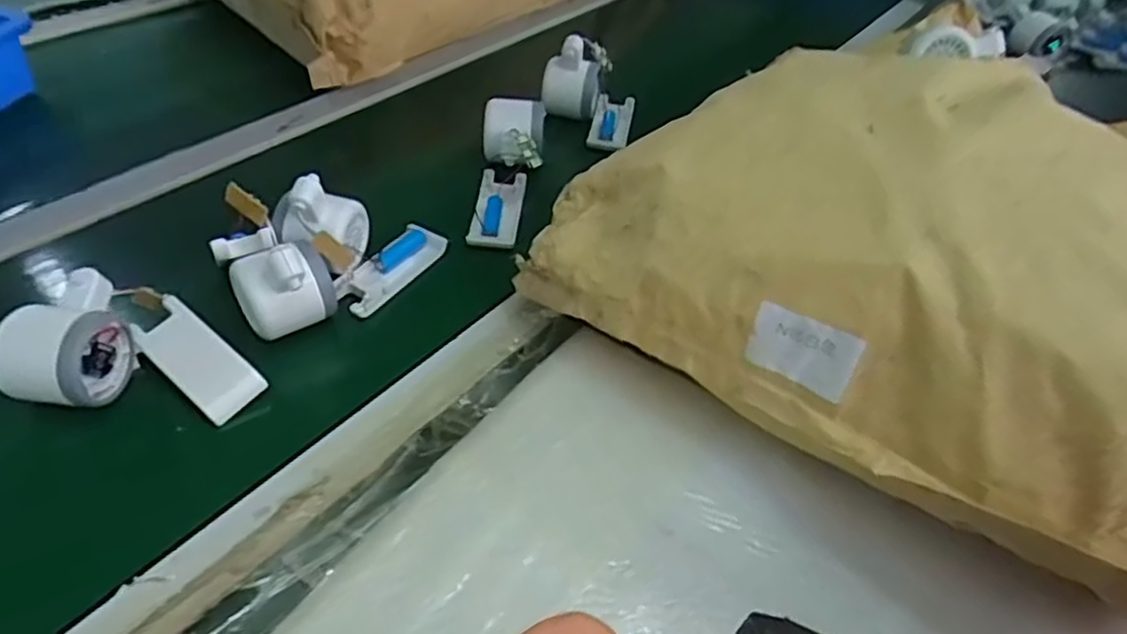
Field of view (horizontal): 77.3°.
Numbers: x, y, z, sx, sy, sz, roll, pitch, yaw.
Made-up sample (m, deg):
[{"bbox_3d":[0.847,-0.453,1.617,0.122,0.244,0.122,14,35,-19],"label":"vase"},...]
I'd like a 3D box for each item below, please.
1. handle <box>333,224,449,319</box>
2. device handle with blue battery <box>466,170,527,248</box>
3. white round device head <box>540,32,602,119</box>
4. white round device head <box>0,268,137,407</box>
[{"bbox_3d":[-0.134,-0.038,0.546,0.041,0.012,0.101,27,47,19],"label":"handle"},{"bbox_3d":[-0.057,-0.094,0.612,0.040,0.009,0.107,6,44,-2],"label":"device handle with blue battery"},{"bbox_3d":[0.009,-0.242,0.718,0.058,0.076,0.045,9,44,1],"label":"white round device head"},{"bbox_3d":[-0.303,0.021,0.439,0.055,0.065,0.075,16,44,8],"label":"white round device head"}]

